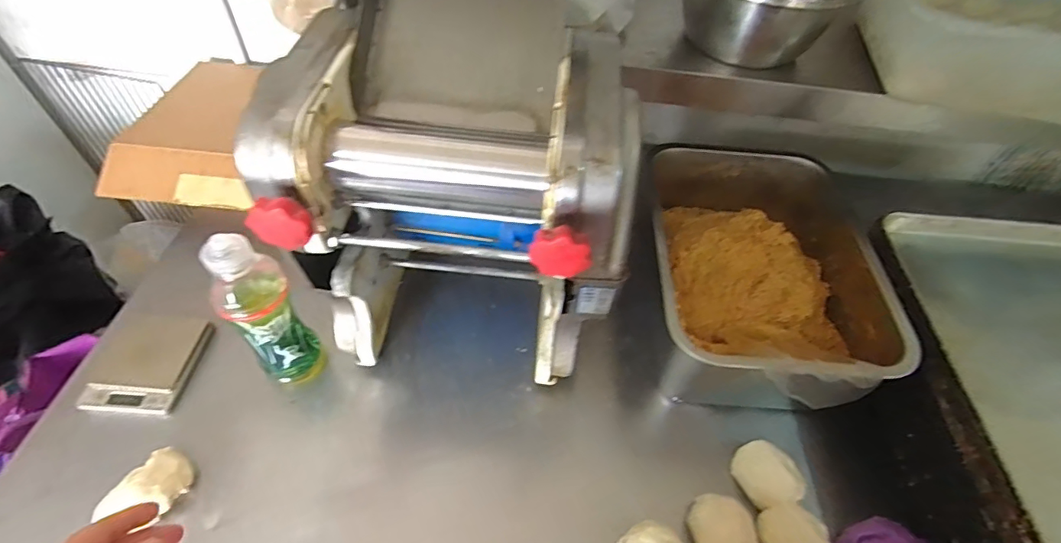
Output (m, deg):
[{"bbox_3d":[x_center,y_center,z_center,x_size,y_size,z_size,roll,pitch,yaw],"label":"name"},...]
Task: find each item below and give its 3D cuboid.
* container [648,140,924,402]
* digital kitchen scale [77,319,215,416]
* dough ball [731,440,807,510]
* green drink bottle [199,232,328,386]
[{"bbox_3d":[0.278,0.018,0.650,0.259,0.190,0.383,4,51,-1],"label":"container"},{"bbox_3d":[-0.470,0.113,0.614,0.114,0.014,0.122,4,51,-1],"label":"digital kitchen scale"},{"bbox_3d":[0.264,0.225,0.557,0.056,0.038,0.072,-16,55,-17],"label":"dough ball"},{"bbox_3d":[-0.290,0.047,0.546,0.071,0.224,0.058,-23,57,-21],"label":"green drink bottle"}]

